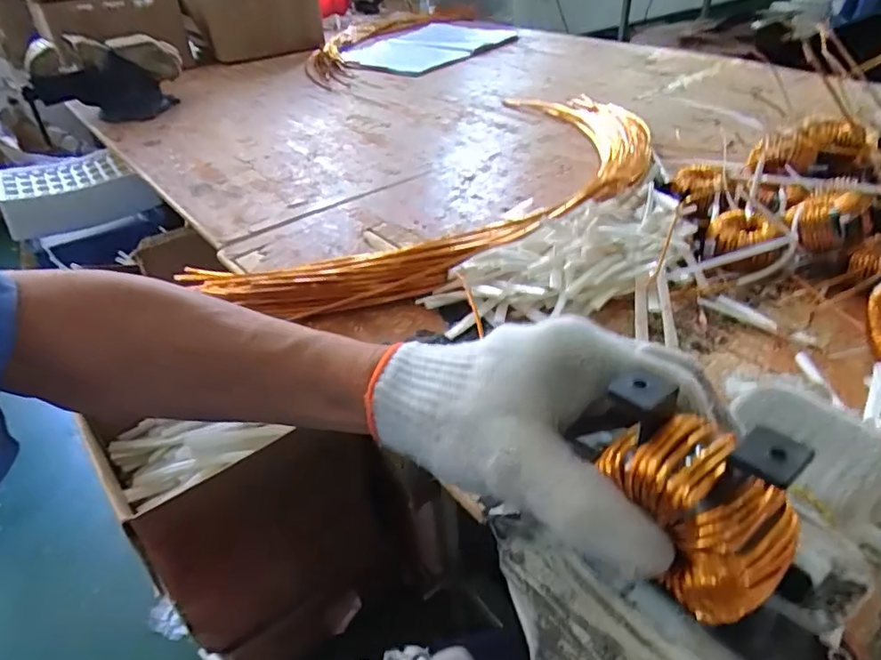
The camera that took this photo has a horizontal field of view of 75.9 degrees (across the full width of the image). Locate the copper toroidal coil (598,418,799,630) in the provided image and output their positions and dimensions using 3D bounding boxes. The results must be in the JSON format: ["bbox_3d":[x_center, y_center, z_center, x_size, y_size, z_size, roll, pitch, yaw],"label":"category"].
[{"bbox_3d":[0.091,0.065,0.206,0.065,0.059,0.033,29,48,35],"label":"copper toroidal coil"}]

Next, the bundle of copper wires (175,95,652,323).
[{"bbox_3d":[0.073,-0.208,0.771,0.333,0.044,0.703,25,46,31],"label":"bundle of copper wires"}]

